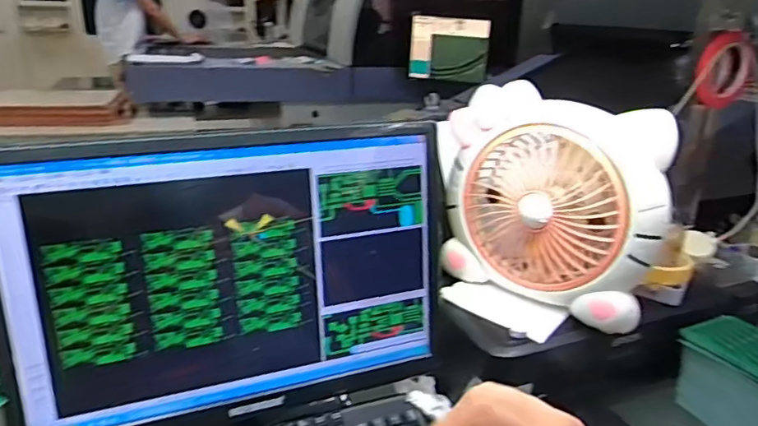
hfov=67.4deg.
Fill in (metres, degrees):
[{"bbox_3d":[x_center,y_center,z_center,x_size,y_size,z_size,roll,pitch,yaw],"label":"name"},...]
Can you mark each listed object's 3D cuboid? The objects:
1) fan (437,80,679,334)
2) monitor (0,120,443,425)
[{"bbox_3d":[0.198,-0.014,0.691,0.280,0.238,0.095,21,28,41],"label":"fan"},{"bbox_3d":[-0.140,0.085,0.584,0.439,0.309,0.055,-6,22,-22],"label":"monitor"}]

